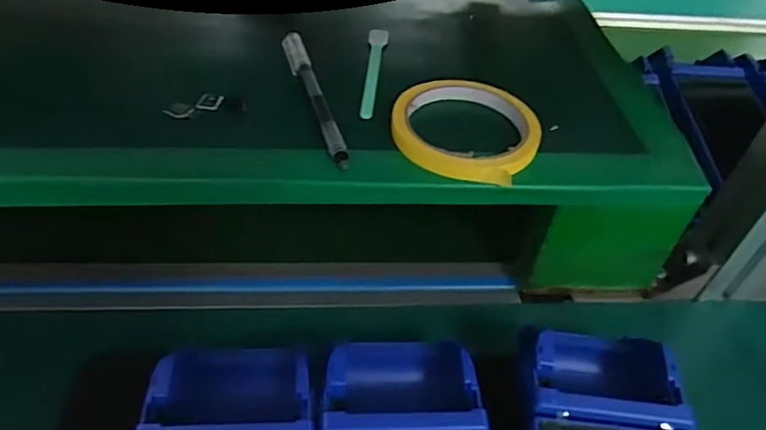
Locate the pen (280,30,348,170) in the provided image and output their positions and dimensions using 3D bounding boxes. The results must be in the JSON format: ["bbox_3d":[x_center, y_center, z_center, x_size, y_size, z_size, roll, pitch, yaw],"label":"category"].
[{"bbox_3d":[-0.044,-0.078,0.358,0.014,0.009,0.145,-10,46,-15],"label":"pen"}]

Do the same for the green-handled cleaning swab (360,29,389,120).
[{"bbox_3d":[-0.005,-0.102,0.396,0.014,0.008,0.110,5,44,0],"label":"green-handled cleaning swab"}]

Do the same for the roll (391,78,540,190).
[{"bbox_3d":[0.050,-0.053,0.340,0.088,0.014,0.085,3,44,-2],"label":"roll"}]

